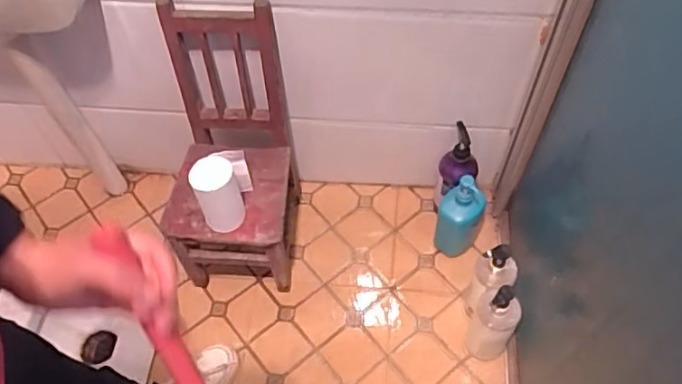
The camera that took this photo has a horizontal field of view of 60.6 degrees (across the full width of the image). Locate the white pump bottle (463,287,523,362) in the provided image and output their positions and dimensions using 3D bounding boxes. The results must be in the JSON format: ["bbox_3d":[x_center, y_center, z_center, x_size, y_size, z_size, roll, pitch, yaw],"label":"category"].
[{"bbox_3d":[0.290,0.246,1.103,0.084,0.234,0.077,32,63,20],"label":"white pump bottle"}]

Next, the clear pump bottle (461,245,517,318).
[{"bbox_3d":[0.293,0.188,1.166,0.073,0.254,0.078,14,59,10],"label":"clear pump bottle"}]

